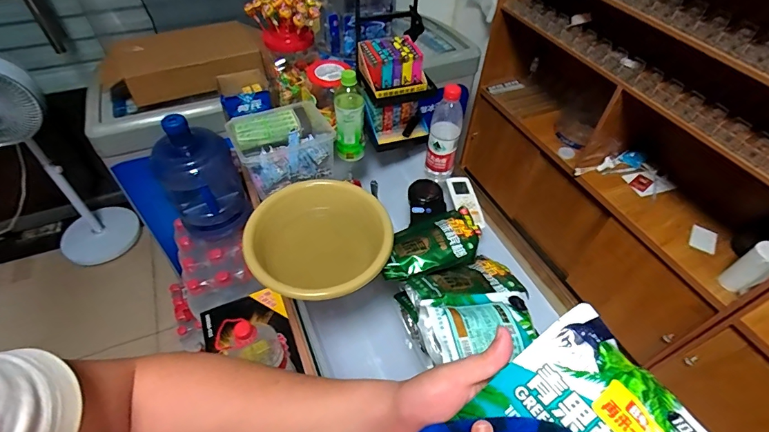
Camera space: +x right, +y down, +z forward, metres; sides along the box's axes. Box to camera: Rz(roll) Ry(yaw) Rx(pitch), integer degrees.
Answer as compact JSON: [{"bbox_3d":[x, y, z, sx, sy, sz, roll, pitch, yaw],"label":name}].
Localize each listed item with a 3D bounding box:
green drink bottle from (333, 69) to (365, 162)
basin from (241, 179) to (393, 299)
[{"bbox_3d":[-0.077,-0.220,0.883,0.066,0.198,0.066,-2,50,-5],"label":"green drink bottle"},{"bbox_3d":[-0.114,0.061,0.736,0.238,0.112,0.238,1,50,-1],"label":"basin"}]

